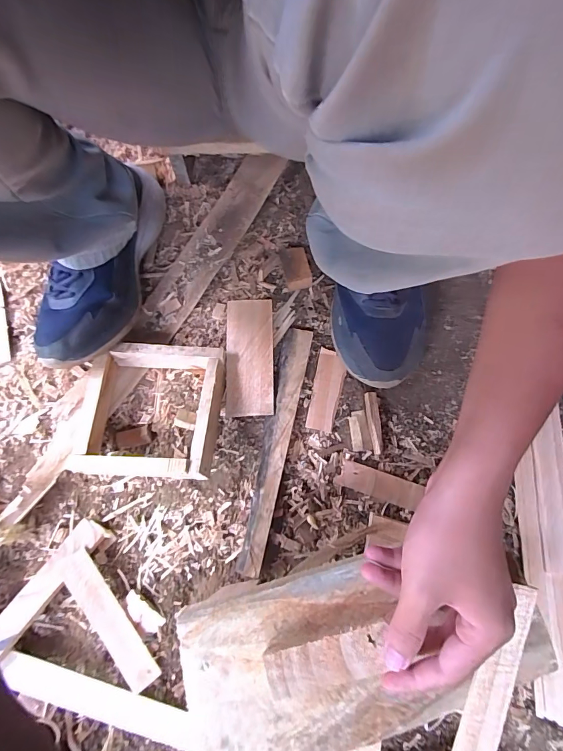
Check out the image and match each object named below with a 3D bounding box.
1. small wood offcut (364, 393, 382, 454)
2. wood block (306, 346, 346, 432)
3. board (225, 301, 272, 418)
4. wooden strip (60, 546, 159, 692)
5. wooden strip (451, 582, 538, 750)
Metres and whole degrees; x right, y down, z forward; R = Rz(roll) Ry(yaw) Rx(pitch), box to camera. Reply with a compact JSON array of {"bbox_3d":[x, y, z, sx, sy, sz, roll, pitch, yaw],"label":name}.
[{"bbox_3d":[0.109,0.056,0.457,0.013,0.014,0.073,-2,73,1],"label":"small wood offcut"},{"bbox_3d":[0.056,0.017,0.472,0.034,0.004,0.101,12,74,5],"label":"wood block"},{"bbox_3d":[-0.040,-0.024,0.485,0.058,0.009,0.151,-2,73,1],"label":"board"},{"bbox_3d":[-0.182,0.253,0.404,0.031,0.007,0.150,-35,79,-29],"label":"wooden strip"},{"bbox_3d":[0.156,0.227,0.284,0.037,0.004,0.138,14,91,-9],"label":"wooden strip"}]

